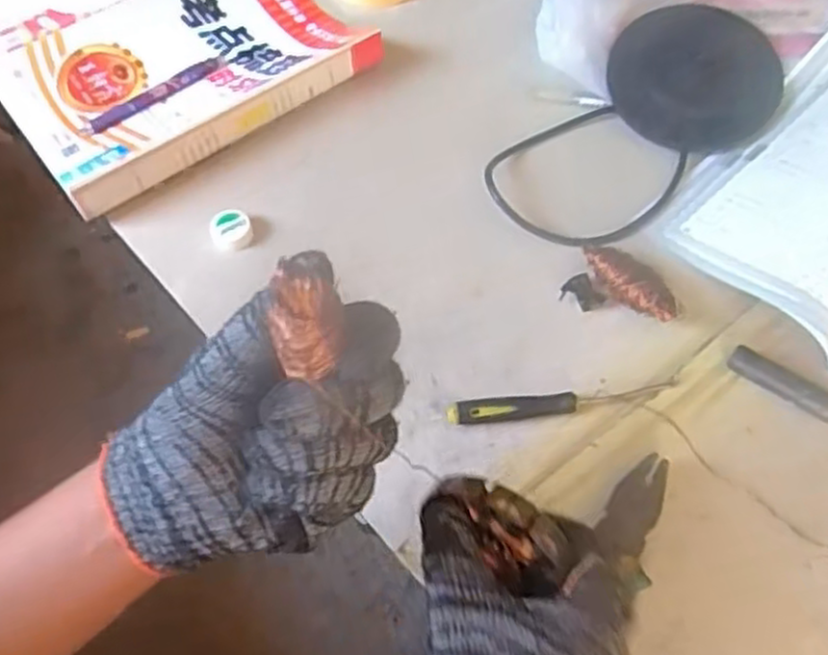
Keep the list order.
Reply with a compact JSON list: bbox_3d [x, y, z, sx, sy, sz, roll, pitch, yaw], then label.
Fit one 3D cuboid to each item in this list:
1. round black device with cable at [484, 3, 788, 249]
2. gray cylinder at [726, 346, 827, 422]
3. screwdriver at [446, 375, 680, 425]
[{"bbox_3d":[0.188,-0.174,0.618,0.280,0.048,0.144,-38,67,-19],"label":"round black device with cable"},{"bbox_3d":[0.251,0.038,0.511,0.075,0.015,0.019,34,66,18],"label":"gray cylinder"},{"bbox_3d":[0.103,0.050,0.512,0.160,0.011,0.016,-6,61,-4],"label":"screwdriver"}]

